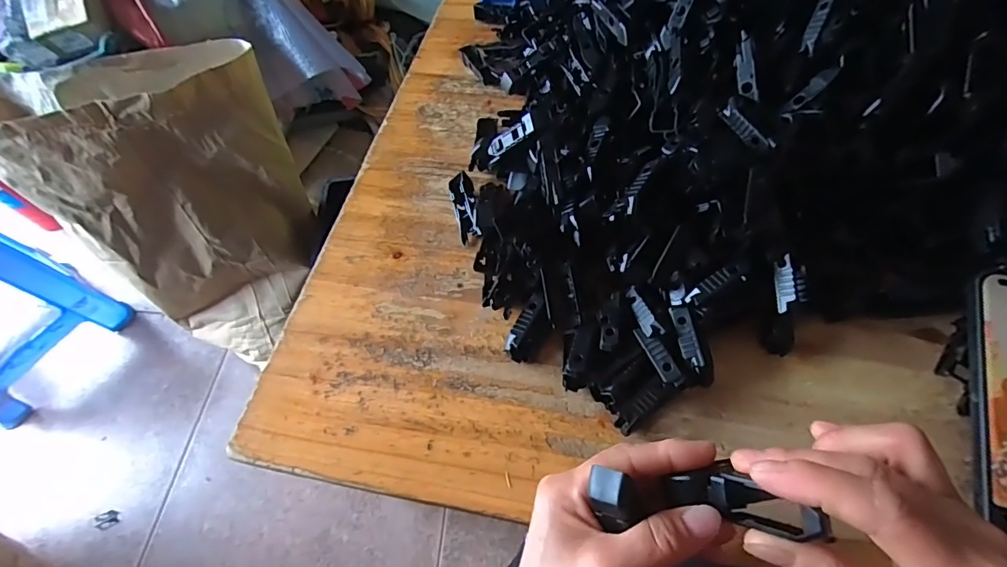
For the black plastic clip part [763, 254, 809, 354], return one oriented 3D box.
[{"bbox_3d":[0.188,0.016,0.314,0.024,0.067,0.020,1,15,5],"label":"black plastic clip part"}]

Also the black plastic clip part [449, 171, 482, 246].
[{"bbox_3d":[-0.032,-0.064,0.400,0.020,0.019,0.061,-11,59,-2],"label":"black plastic clip part"}]

